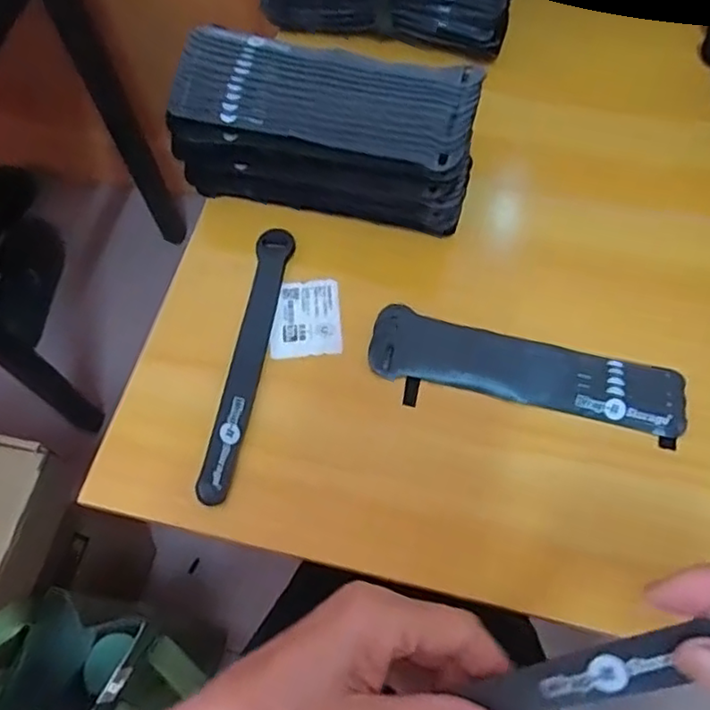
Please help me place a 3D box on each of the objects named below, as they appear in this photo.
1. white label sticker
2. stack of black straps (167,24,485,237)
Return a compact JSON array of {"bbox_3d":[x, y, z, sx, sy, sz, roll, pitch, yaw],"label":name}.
[{"bbox_3d":[-0.034,-0.026,0.437,0.047,0.004,0.061,-3,63,1],"label":"white label sticker"},{"bbox_3d":[-0.021,-0.153,0.440,0.203,0.078,0.093,9,66,6],"label":"stack of black straps"}]

